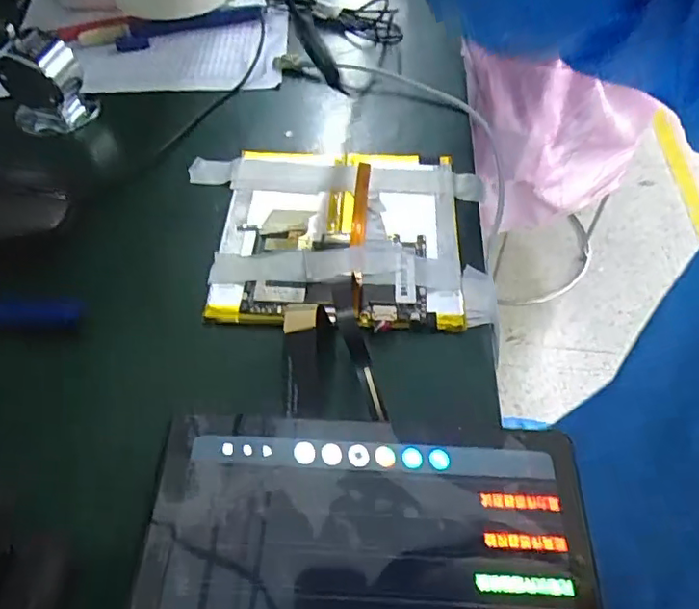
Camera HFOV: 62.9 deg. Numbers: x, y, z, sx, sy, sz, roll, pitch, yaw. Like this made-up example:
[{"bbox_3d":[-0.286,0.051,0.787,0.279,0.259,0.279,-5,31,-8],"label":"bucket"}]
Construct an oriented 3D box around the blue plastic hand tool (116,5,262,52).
[{"bbox_3d":[-0.123,-0.213,0.437,0.110,0.014,0.018,-16,56,-10],"label":"blue plastic hand tool"}]

